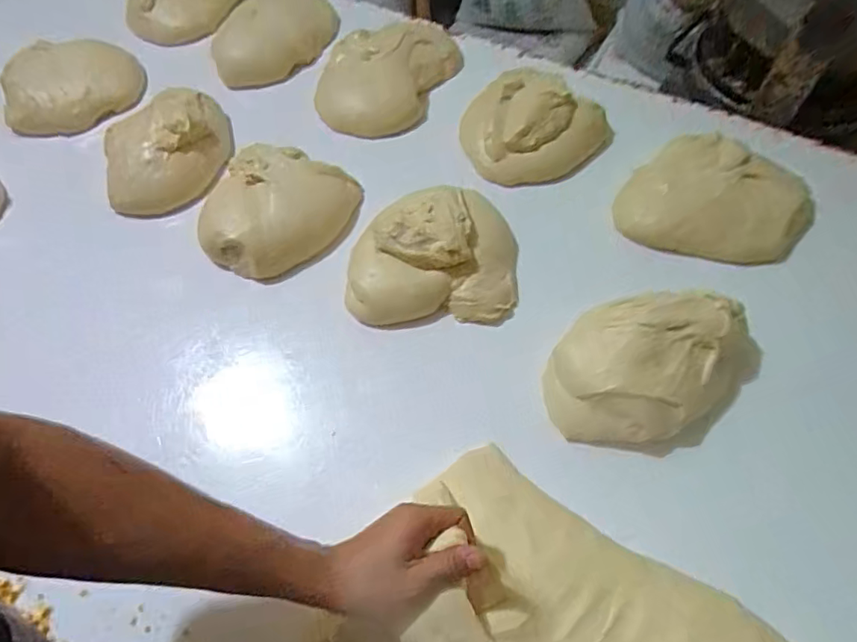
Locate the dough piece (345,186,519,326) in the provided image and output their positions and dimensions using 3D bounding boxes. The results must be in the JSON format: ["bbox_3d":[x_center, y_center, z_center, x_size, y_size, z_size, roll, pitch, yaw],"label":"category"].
[{"bbox_3d":[0.000,-0.094,0.660,0.209,0.073,0.181,-2,60,2],"label":"dough piece"}]

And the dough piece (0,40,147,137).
[{"bbox_3d":[-0.583,-0.387,0.875,0.222,0.057,0.172,-5,60,1],"label":"dough piece"}]

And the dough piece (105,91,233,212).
[{"bbox_3d":[-0.386,-0.254,0.780,0.186,0.071,0.189,-20,74,9],"label":"dough piece"}]

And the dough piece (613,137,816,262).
[{"bbox_3d":[0.370,-0.159,0.687,0.235,0.068,0.167,10,61,9],"label":"dough piece"}]

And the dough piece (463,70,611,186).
[{"bbox_3d":[0.143,-0.285,0.755,0.192,0.075,0.180,-25,61,-11],"label":"dough piece"}]

